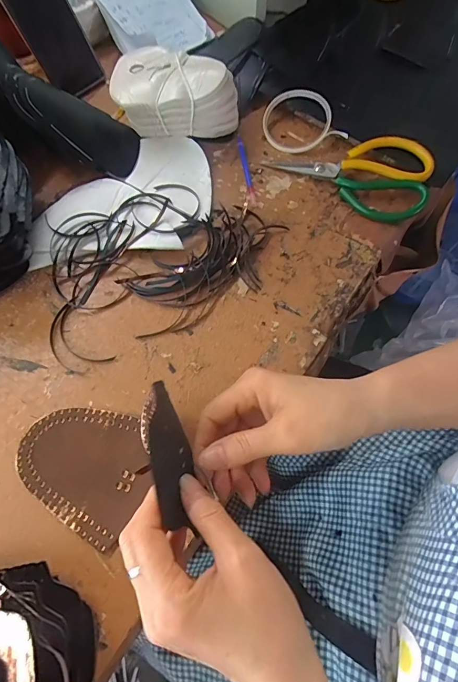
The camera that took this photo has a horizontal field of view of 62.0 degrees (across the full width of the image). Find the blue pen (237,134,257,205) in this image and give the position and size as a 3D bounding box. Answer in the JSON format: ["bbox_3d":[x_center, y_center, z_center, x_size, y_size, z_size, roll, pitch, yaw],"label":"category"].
[{"bbox_3d":[0.022,-0.210,0.466,0.007,0.008,0.107,-7,67,-5],"label":"blue pen"}]

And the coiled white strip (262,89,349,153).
[{"bbox_3d":[0.092,-0.285,0.489,0.095,0.012,0.095,-12,86,10],"label":"coiled white strip"}]

